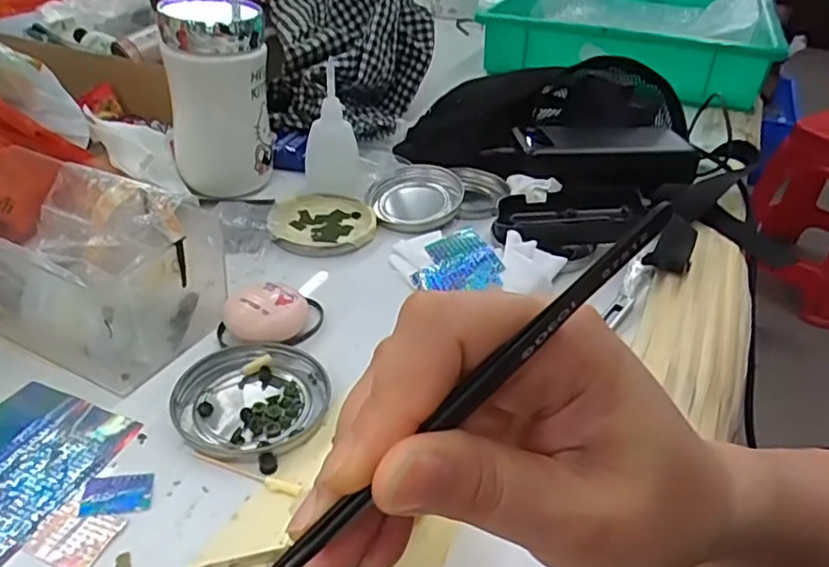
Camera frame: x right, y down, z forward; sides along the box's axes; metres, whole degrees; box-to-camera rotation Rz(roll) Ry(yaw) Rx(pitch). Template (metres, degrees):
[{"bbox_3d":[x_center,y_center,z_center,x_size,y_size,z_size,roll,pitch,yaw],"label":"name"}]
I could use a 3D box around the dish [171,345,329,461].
[{"bbox_3d":[-0.086,0.060,0.336,0.074,0.007,0.076,3,36,-2],"label":"dish"}]

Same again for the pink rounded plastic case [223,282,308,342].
[{"bbox_3d":[-0.089,0.018,0.379,0.043,0.023,0.036,13,36,11],"label":"pink rounded plastic case"}]

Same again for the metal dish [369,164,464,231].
[{"bbox_3d":[0.000,-0.073,0.518,0.069,0.018,0.077,13,36,11],"label":"metal dish"}]

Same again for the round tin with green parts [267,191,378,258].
[{"bbox_3d":[-0.070,-0.049,0.488,0.078,0.010,0.086,3,36,-3],"label":"round tin with green parts"}]

